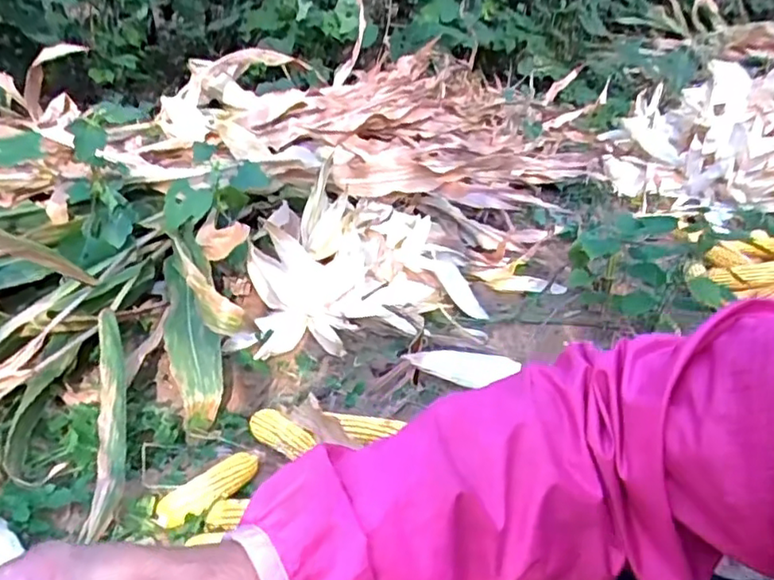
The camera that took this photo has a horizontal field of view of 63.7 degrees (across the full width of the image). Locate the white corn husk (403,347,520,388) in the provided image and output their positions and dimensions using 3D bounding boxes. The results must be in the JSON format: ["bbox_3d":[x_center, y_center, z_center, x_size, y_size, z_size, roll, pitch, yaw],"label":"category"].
[{"bbox_3d":[0.138,0.143,1.147,0.214,0.057,0.035,8,26,-21],"label":"white corn husk"}]

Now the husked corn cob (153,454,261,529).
[{"bbox_3d":[-0.249,0.286,0.893,0.156,0.046,0.059,-17,33,-34],"label":"husked corn cob"}]

